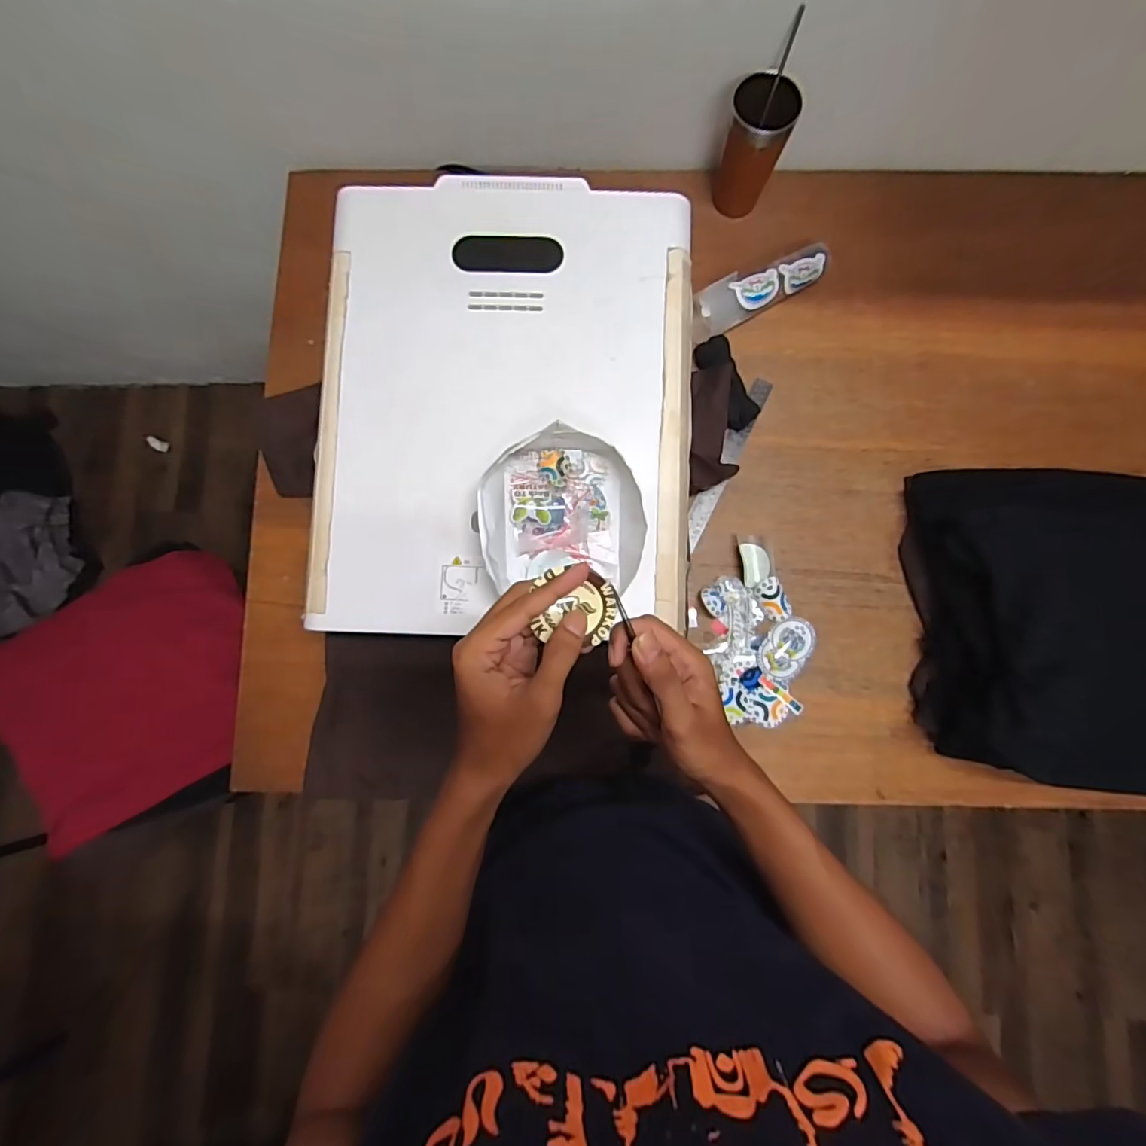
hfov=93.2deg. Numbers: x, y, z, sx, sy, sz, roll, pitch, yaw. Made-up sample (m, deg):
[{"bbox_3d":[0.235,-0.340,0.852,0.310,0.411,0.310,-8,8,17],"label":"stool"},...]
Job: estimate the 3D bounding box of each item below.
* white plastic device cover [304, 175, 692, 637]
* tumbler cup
[{"bbox_3d":[-0.073,-0.190,0.588,0.398,0.022,0.496,1,85,1],"label":"white plastic device cover"},{"bbox_3d":[0.235,-0.557,0.718,0.077,0.151,0.067,18,84,1],"label":"tumbler cup"}]

